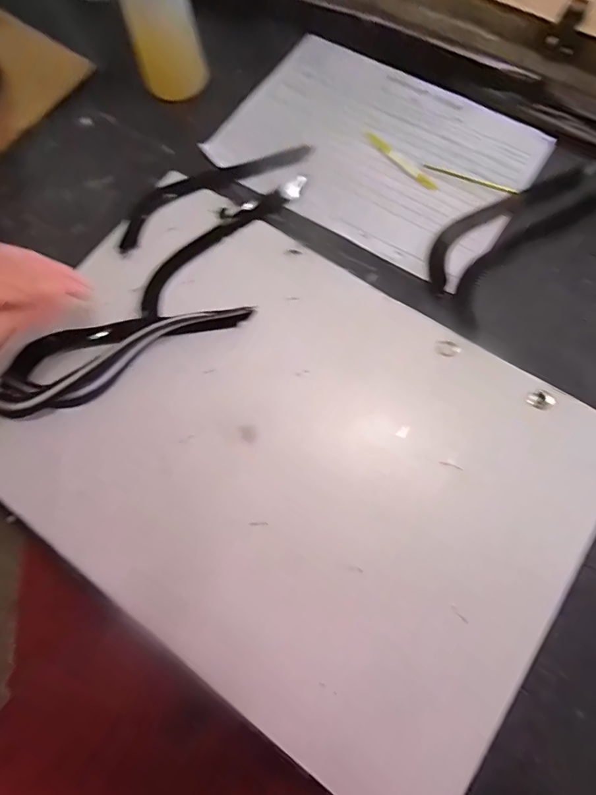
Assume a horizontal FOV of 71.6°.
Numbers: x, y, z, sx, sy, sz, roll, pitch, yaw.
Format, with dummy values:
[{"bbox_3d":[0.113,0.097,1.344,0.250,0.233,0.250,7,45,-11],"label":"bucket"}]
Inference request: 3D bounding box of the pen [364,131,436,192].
[{"bbox_3d":[0.099,-0.228,0.398,0.011,0.008,0.087,-42,75,-13],"label":"pen"}]

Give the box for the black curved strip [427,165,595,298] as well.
[{"bbox_3d":[0.188,-0.167,0.379,0.206,0.007,0.044,-38,74,-12],"label":"black curved strip"}]

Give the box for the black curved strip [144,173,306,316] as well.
[{"bbox_3d":[-0.070,-0.146,0.379,0.037,0.009,0.196,42,80,15],"label":"black curved strip"}]

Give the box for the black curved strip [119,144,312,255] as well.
[{"bbox_3d":[-0.084,-0.203,0.395,0.201,0.006,0.046,-33,73,-6],"label":"black curved strip"}]

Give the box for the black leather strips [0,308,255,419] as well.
[{"bbox_3d":[-0.152,-0.039,0.338,0.227,0.013,0.064,-16,72,-1],"label":"black leather strips"}]

